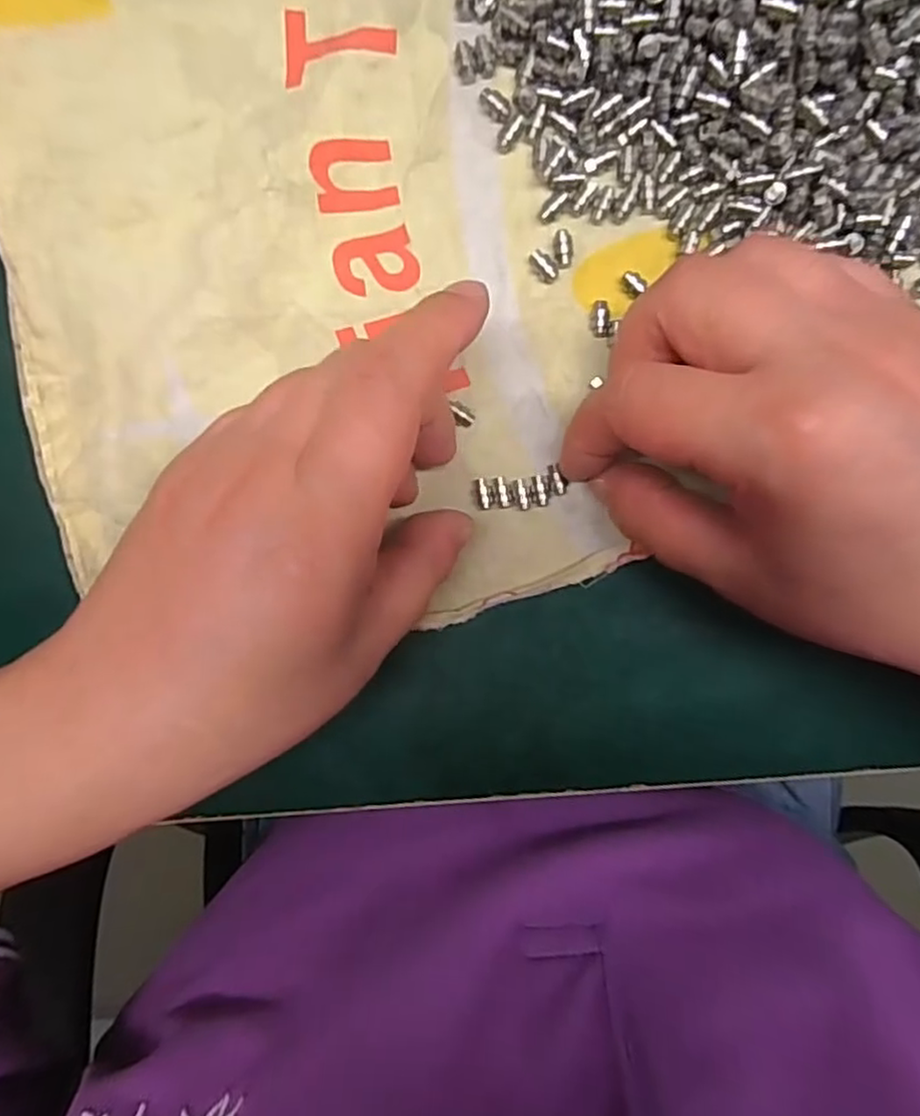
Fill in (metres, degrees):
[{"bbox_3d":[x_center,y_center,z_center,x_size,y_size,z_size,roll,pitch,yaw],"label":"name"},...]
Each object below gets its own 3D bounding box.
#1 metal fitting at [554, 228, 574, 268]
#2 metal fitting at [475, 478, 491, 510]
[{"bbox_3d":[0.031,-0.094,0.207,0.006,0.004,0.010,2,98,0],"label":"metal fitting"},{"bbox_3d":[0.007,-0.020,0.217,0.005,0.004,0.010,-10,98,2],"label":"metal fitting"}]

